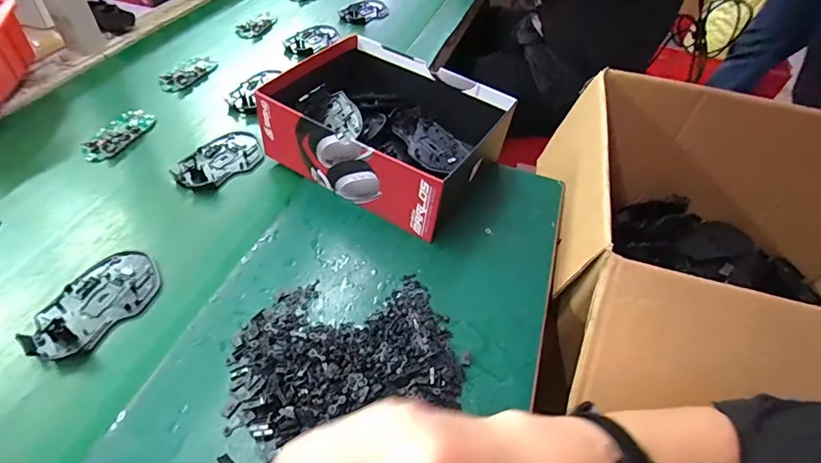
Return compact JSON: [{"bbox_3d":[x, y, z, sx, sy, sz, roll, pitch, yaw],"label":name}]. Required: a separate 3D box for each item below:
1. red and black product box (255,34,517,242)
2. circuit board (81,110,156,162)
[{"bbox_3d":[-0.041,-0.133,0.535,0.273,0.088,0.196,27,52,16],"label":"red and black product box"},{"bbox_3d":[-0.364,-0.122,0.550,0.045,0.013,0.099,16,49,7],"label":"circuit board"}]

